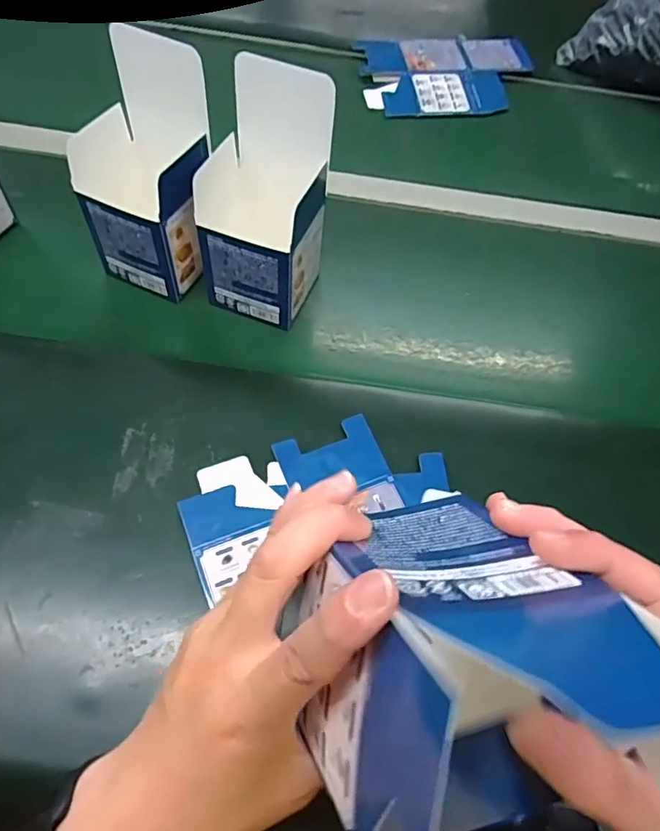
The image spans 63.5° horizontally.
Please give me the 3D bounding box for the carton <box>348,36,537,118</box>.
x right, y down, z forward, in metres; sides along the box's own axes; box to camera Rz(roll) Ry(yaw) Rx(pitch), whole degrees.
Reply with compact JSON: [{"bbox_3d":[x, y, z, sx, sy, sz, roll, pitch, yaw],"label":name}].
[{"bbox_3d":[0.159,-0.457,0.711,0.234,0.014,0.158,-8,61,-8],"label":"carton"}]

